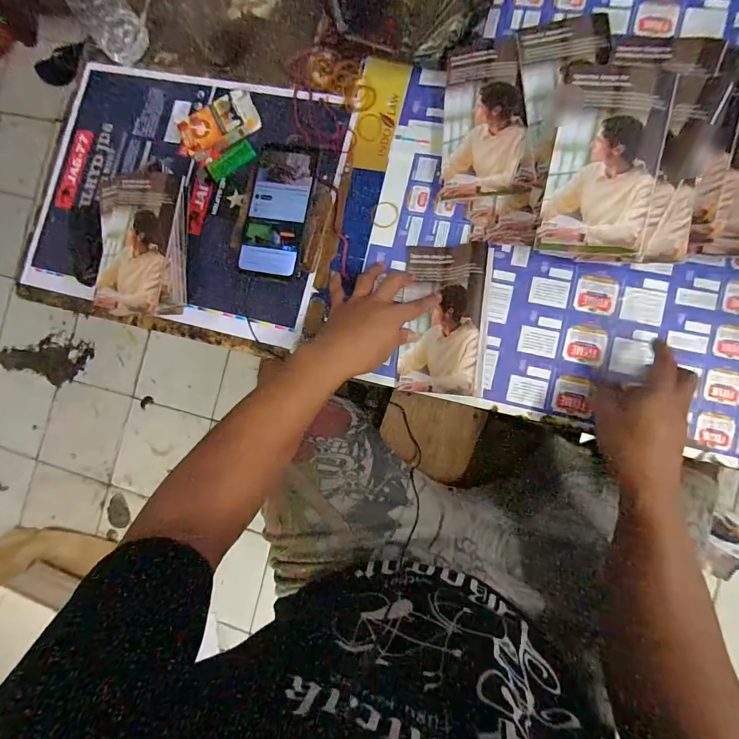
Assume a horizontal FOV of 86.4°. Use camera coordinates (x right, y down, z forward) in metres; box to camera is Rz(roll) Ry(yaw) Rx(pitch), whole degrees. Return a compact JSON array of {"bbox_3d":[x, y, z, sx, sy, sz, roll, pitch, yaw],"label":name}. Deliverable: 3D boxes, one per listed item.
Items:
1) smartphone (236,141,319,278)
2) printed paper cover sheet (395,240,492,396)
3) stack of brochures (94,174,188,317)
[{"bbox_3d":[-0.107,-0.185,0.457,0.071,0.006,0.151,10,88,9],"label":"smartphone"},{"bbox_3d":[0.088,-0.060,0.458,0.099,0.027,0.175,5,86,9],"label":"printed paper cover sheet"},{"bbox_3d":[-0.298,-0.161,0.510,0.125,0.048,0.184,5,86,9],"label":"stack of brochures"}]

